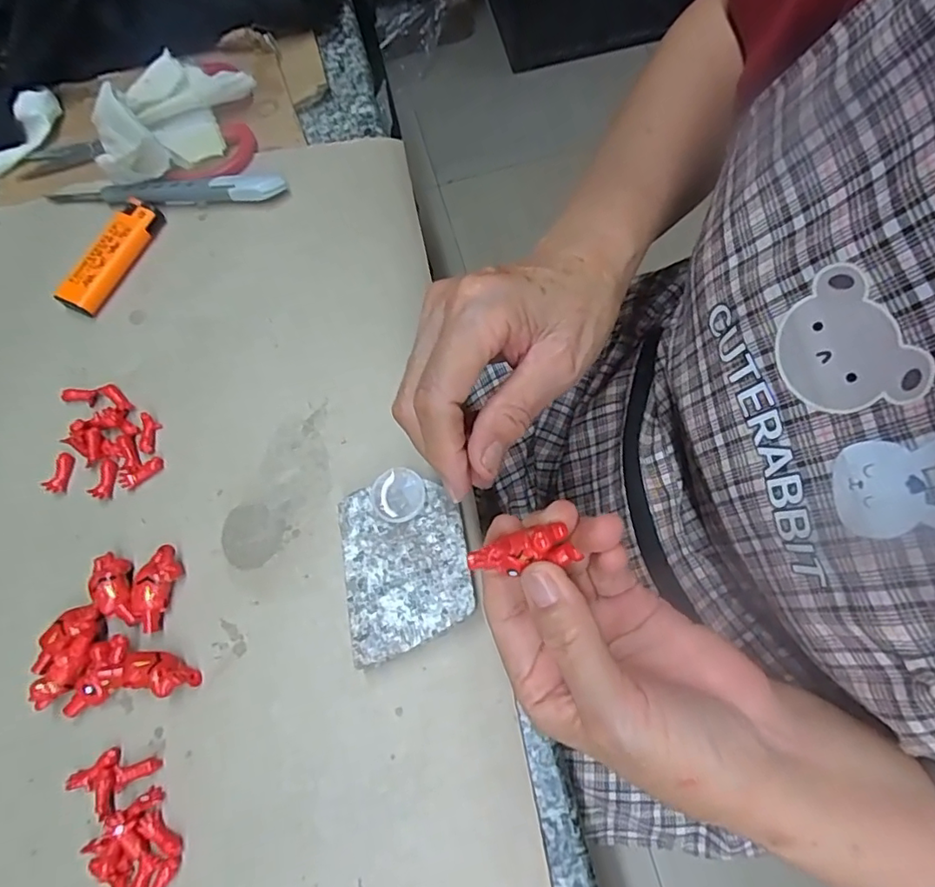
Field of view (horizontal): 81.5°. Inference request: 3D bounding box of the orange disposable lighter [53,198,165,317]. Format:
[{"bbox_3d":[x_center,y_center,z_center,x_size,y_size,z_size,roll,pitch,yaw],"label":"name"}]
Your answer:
[{"bbox_3d":[-0.220,-0.116,0.335,0.025,0.014,0.079,20,74,10],"label":"orange disposable lighter"}]

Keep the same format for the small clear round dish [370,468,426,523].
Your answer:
[{"bbox_3d":[-0.035,0.026,0.271,0.026,0.004,0.026,-1,73,3],"label":"small clear round dish"}]

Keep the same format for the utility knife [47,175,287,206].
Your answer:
[{"bbox_3d":[-0.195,-0.160,0.346,0.155,0.015,0.018,-2,72,4],"label":"utility knife"}]

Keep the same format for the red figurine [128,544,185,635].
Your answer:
[{"bbox_3d":[-0.159,0.073,0.277,0.018,0.014,0.041,12,73,8],"label":"red figurine"}]

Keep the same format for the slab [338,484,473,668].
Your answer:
[{"bbox_3d":[-0.029,0.062,0.271,0.059,0.019,0.078,-11,71,1],"label":"slab"}]

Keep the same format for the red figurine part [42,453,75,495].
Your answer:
[{"bbox_3d":[-0.229,0.016,0.304,0.009,0.007,0.023,3,72,3],"label":"red figurine part"}]

